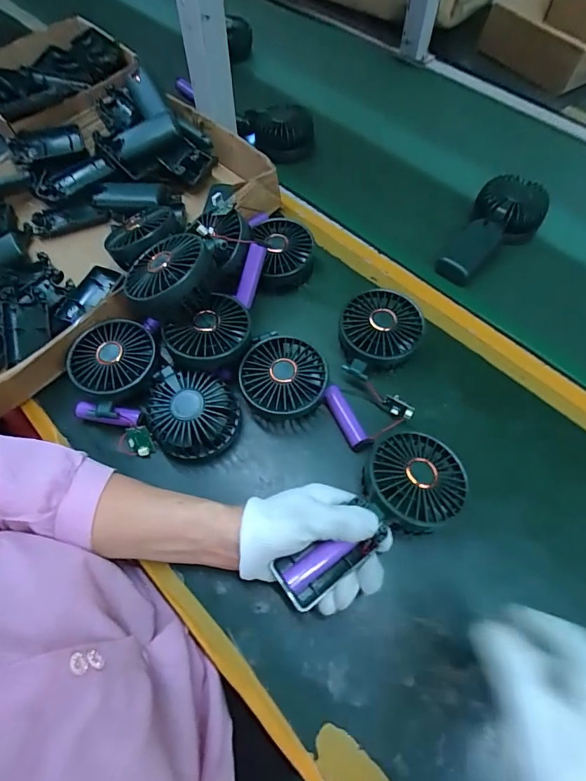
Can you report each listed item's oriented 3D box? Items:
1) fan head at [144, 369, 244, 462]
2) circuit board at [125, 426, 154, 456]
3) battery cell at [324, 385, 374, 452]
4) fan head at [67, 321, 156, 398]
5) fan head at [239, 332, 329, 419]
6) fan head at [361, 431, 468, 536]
[{"bbox_3d":[-0.099,0.022,0.406,0.091,0.042,0.081,12,62,6],"label":"fan head"},{"bbox_3d":[-0.152,0.051,0.415,0.025,0.032,0.004,-7,19,2],"label":"circuit board"},{"bbox_3d":[0.054,0.028,0.423,0.021,0.018,0.071,-24,64,-13],"label":"battery cell"},{"bbox_3d":[-0.182,-0.031,0.429,0.083,0.033,0.084,0,62,0],"label":"fan head"},{"bbox_3d":[-0.009,-0.012,0.424,0.083,0.039,0.084,0,62,0],"label":"fan head"},{"bbox_3d":[0.106,0.080,0.369,0.087,0.042,0.081,0,62,0],"label":"fan head"}]

